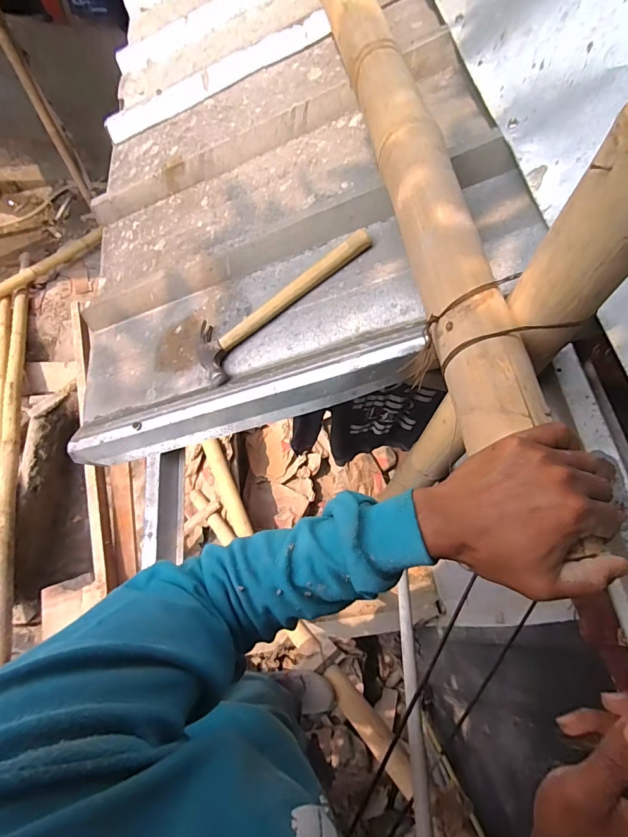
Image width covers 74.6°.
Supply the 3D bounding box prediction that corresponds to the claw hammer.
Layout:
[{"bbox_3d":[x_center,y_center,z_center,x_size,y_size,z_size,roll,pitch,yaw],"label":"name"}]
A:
[{"bbox_3d":[-0.049,-0.171,0.592,0.291,0.023,0.095,-36,68,7],"label":"claw hammer"}]

